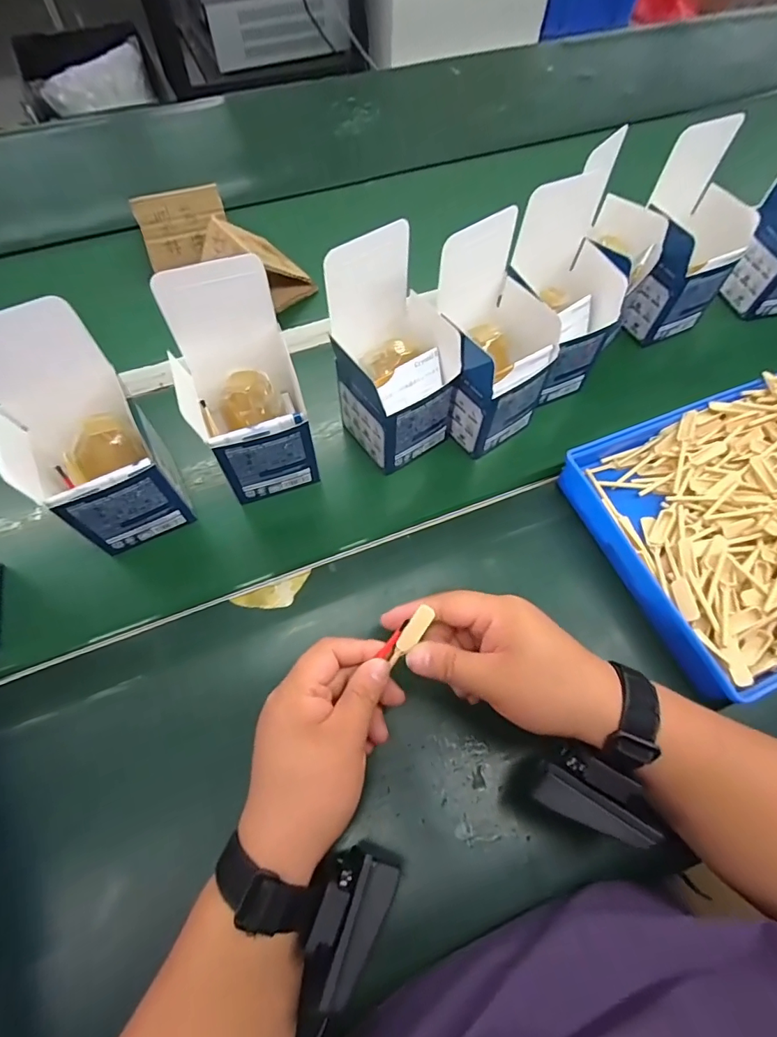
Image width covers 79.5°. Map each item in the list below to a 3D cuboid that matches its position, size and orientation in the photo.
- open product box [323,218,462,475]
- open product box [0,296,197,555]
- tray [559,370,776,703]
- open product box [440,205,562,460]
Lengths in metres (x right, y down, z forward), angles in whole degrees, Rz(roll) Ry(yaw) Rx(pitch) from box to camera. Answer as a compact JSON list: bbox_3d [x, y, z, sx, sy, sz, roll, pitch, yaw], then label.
[{"bbox_3d":[0.006,-0.136,0.404,0.094,0.165,0.089,-33,68,-16],"label":"open product box"},{"bbox_3d":[-0.231,-0.058,0.362,0.093,0.168,0.094,-27,67,-13],"label":"open product box"},{"bbox_3d":[0.340,-0.014,0.409,0.302,0.045,0.235,-19,65,-10],"label":"tray"},{"bbox_3d":[0.092,-0.150,0.421,0.091,0.159,0.094,-30,68,-15],"label":"open product box"}]

